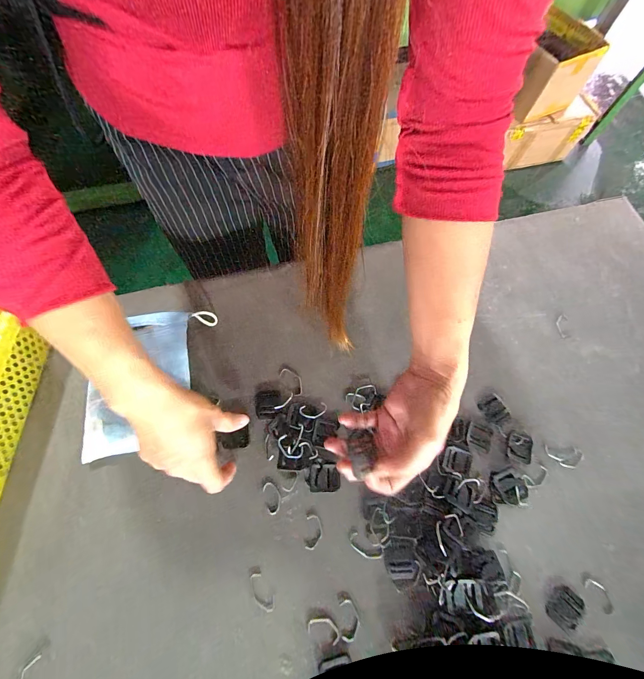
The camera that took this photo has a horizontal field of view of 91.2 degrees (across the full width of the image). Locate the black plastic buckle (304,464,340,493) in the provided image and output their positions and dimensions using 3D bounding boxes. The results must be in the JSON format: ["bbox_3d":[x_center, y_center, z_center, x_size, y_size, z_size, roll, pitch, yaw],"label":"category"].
[{"bbox_3d":[0.001,0.155,0.354,0.037,0.006,0.029,1,68,-3],"label":"black plastic buckle"}]

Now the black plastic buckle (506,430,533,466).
[{"bbox_3d":[0.236,0.127,0.375,0.030,0.004,0.035,20,68,5],"label":"black plastic buckle"}]

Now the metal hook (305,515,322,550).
[{"bbox_3d":[-0.008,0.206,0.337,0.017,0.004,0.032,3,68,-2],"label":"metal hook"}]

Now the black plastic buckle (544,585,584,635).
[{"bbox_3d":[0.249,0.274,0.322,0.037,0.004,0.031,-41,76,-17],"label":"black plastic buckle"}]

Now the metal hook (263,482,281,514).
[{"bbox_3d":[-0.054,0.174,0.347,0.017,0.004,0.032,-15,70,-9],"label":"metal hook"}]

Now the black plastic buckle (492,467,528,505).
[{"bbox_3d":[0.214,0.165,0.355,0.034,0.008,0.033,-19,70,-10],"label":"black plastic buckle"}]

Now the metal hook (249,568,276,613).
[{"bbox_3d":[-0.062,0.254,0.318,0.016,0.004,0.040,-31,73,-14],"label":"metal hook"}]

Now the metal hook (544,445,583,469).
[{"bbox_3d":[0.288,0.139,0.375,0.042,0.004,0.023,8,68,0],"label":"metal hook"}]

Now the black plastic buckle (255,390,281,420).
[{"bbox_3d":[-0.066,0.080,0.386,0.030,0.007,0.035,-6,69,-6],"label":"black plastic buckle"}]

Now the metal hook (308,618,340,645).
[{"bbox_3d":[0.002,0.283,0.308,0.032,0.004,0.017,21,69,5],"label":"metal hook"}]

